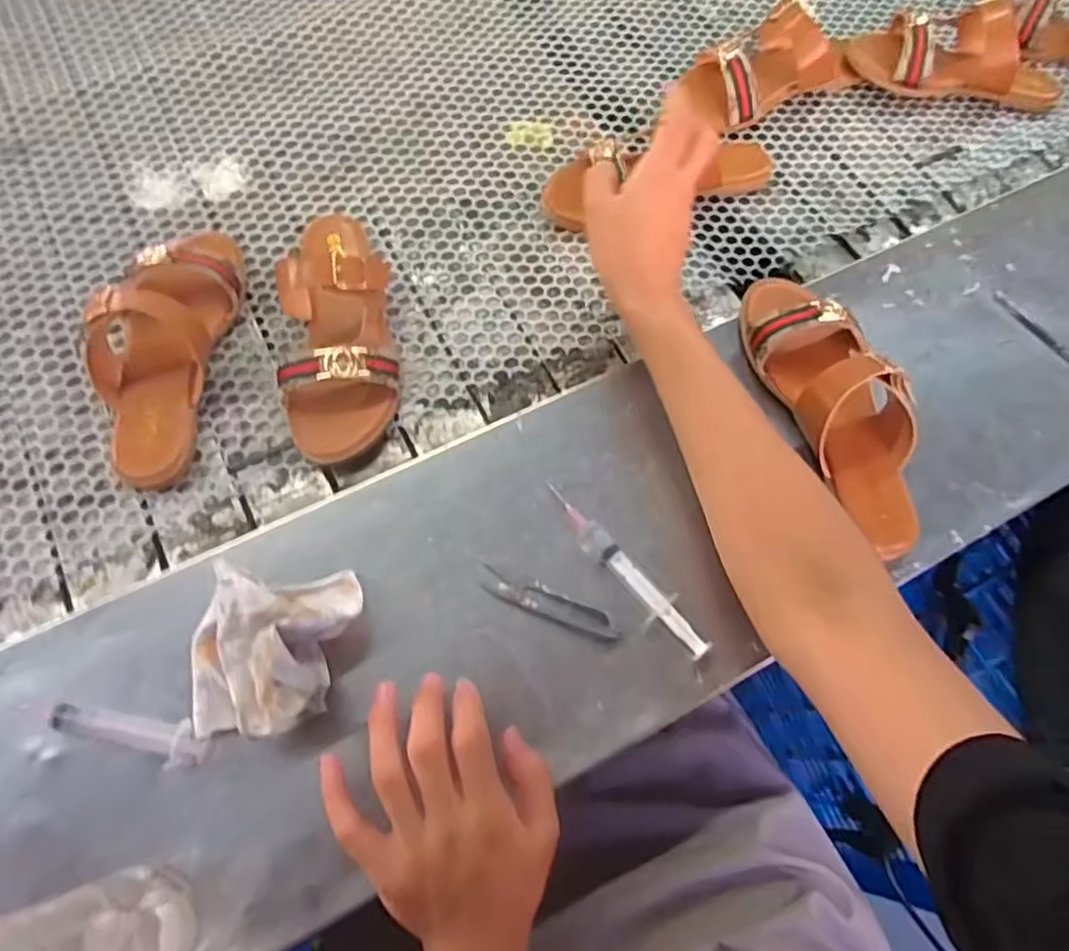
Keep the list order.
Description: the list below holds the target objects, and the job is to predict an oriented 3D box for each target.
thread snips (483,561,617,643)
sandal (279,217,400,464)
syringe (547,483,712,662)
[{"bbox_3d":[0.011,0.089,0.457,0.100,0.006,0.021,22,68,7],"label":"thread snips"},{"bbox_3d":[-0.163,-0.137,0.535,0.092,0.074,0.243,-7,68,-5],"label":"sandal"},{"bbox_3d":[0.064,0.065,0.467,0.026,0.014,0.152,-32,73,-15],"label":"syringe"}]

